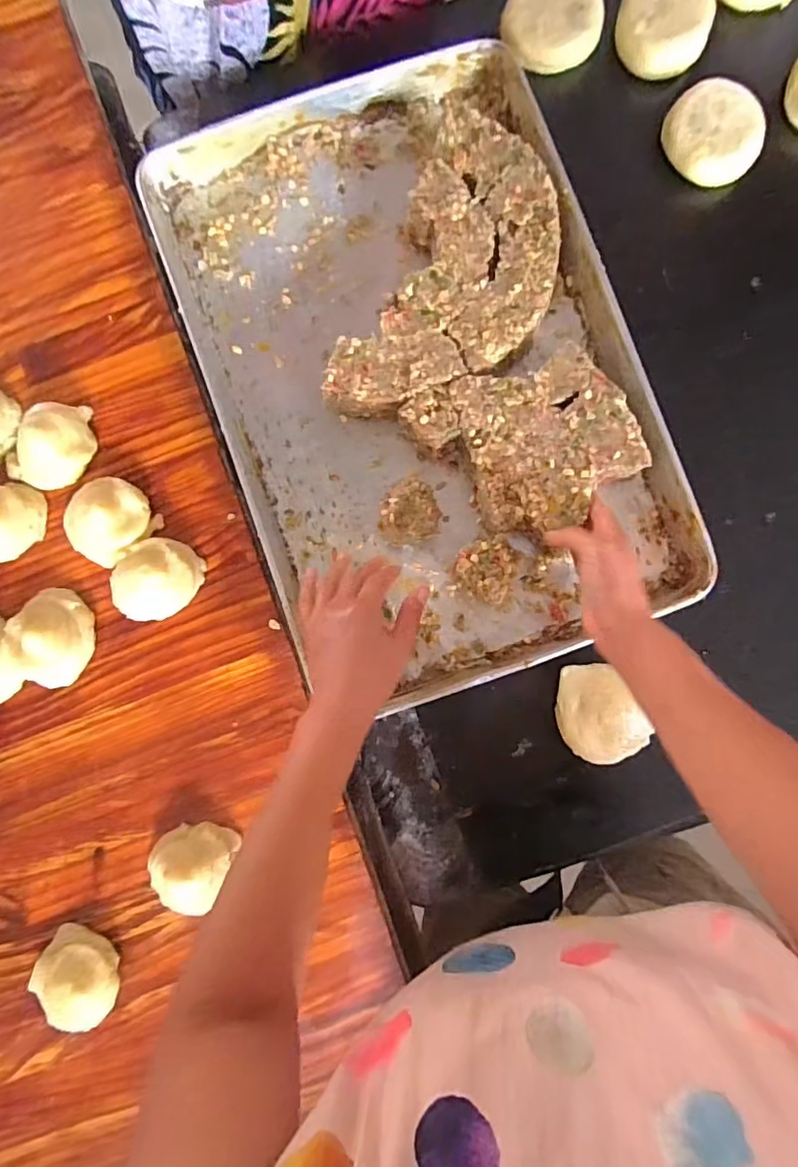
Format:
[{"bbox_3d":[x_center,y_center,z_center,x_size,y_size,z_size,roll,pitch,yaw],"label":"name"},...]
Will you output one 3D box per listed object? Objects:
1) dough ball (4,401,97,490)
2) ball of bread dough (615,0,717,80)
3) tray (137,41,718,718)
[{"bbox_3d":[-0.343,-0.138,0.523,0.073,0.034,0.093,30,86,2],"label":"dough ball"},{"bbox_3d":[0.282,-0.599,0.569,0.092,0.036,0.089,0,86,-1],"label":"ball of bread dough"},{"bbox_3d":[0.021,-0.209,0.528,0.399,0.049,0.600,-19,86,-2],"label":"tray"}]

